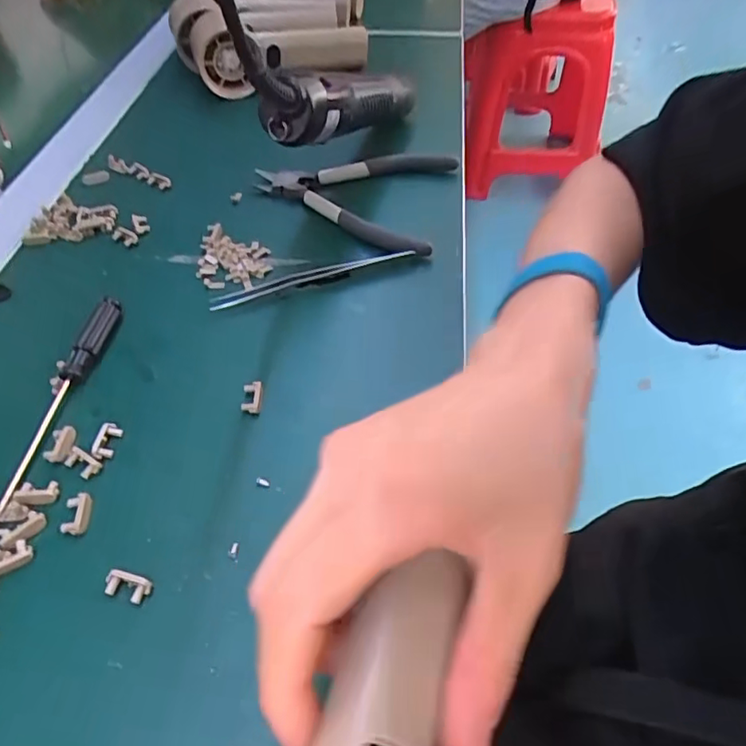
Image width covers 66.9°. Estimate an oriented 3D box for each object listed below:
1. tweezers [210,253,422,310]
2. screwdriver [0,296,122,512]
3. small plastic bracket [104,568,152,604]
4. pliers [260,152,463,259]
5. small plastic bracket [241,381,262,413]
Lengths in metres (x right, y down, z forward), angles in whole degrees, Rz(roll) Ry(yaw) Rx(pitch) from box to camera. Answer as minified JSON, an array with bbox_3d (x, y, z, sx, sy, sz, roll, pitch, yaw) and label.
[{"bbox_3d":[-0.036,-0.059,0.349,0.126,0.014,0.010,-12,51,-14],"label":"tweezers"},{"bbox_3d":[-0.162,0.007,0.293,0.012,0.013,0.128,9,49,4],"label":"screwdriver"},{"bbox_3d":[-0.103,0.089,0.235,0.019,0.007,0.010,15,50,9],"label":"small plastic bracket"},{"bbox_3d":[-0.018,-0.137,0.422,0.144,0.025,0.113,11,51,10],"label":"pliers"},{"bbox_3d":[-0.064,0.013,0.298,0.010,0.007,0.019,1,49,-3],"label":"small plastic bracket"}]

